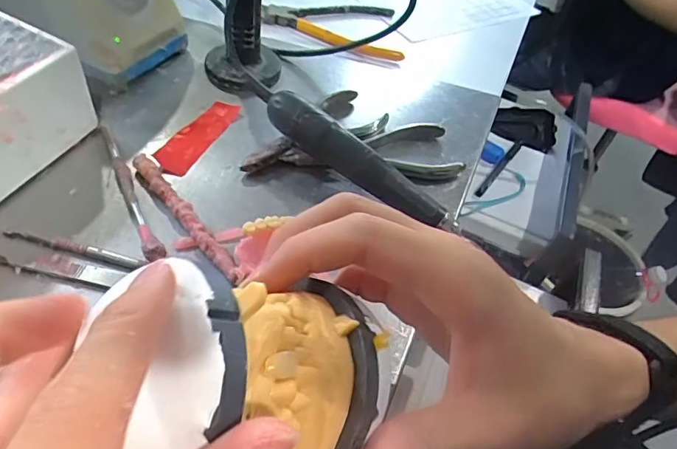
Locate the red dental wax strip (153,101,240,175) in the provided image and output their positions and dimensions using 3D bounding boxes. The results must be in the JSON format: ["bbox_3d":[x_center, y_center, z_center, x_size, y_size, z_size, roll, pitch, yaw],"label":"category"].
[{"bbox_3d":[-0.097,-0.064,0.343,0.022,0.005,0.083,20,47,7],"label":"red dental wax strip"}]

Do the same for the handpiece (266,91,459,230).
[{"bbox_3d":[0.013,-0.039,0.318,0.141,0.024,0.018,36,47,7],"label":"handpiece"}]

